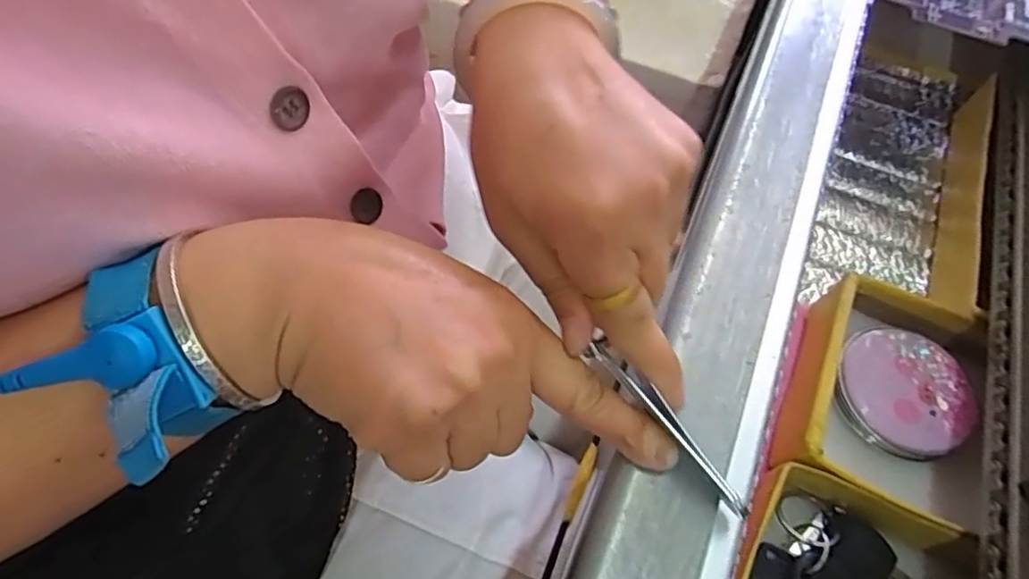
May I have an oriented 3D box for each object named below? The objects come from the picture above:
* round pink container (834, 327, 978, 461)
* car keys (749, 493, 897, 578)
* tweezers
[{"bbox_3d":[0.200,0.052,0.323,0.066,0.012,0.064,2,59,-3],"label":"round pink container"},{"bbox_3d":[0.138,0.122,0.279,0.051,0.017,0.058,31,62,13],"label":"car keys"},{"bbox_3d":[0.051,0.046,0.212,0.006,0.013,0.073,-35,74,-22],"label":"tweezers"}]

